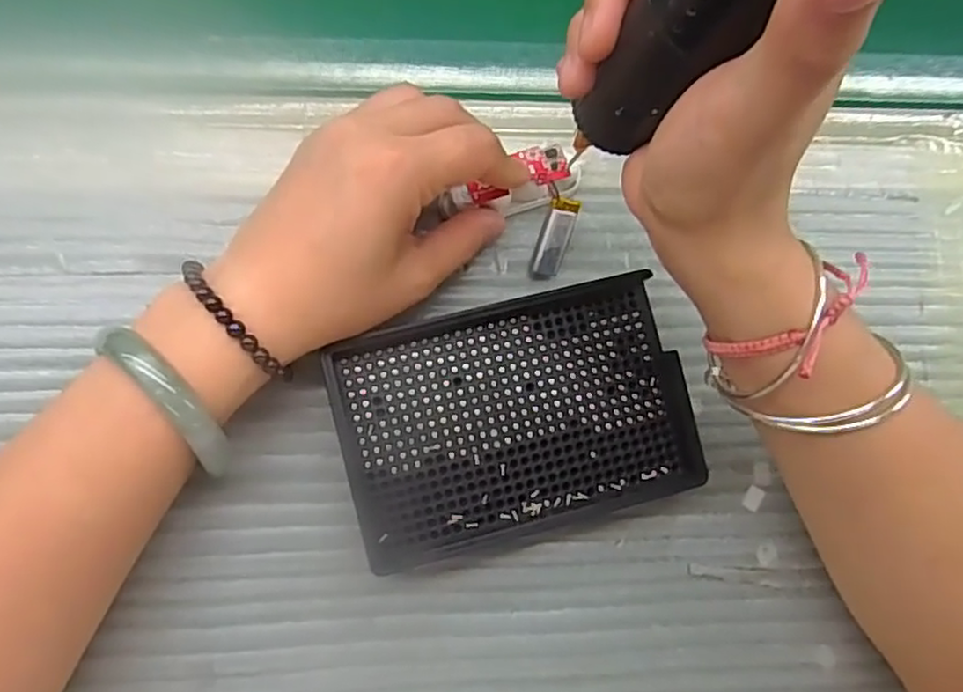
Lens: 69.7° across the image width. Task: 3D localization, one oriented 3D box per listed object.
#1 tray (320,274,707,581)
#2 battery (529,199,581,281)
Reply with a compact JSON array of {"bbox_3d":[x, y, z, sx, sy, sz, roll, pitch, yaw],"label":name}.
[{"bbox_3d":[0.014,0.029,0.284,0.137,0.025,0.092,-13,86,-9],"label":"tray"},{"bbox_3d":[0.031,-0.045,0.296,0.013,0.007,0.036,16,112,-6],"label":"battery"}]

